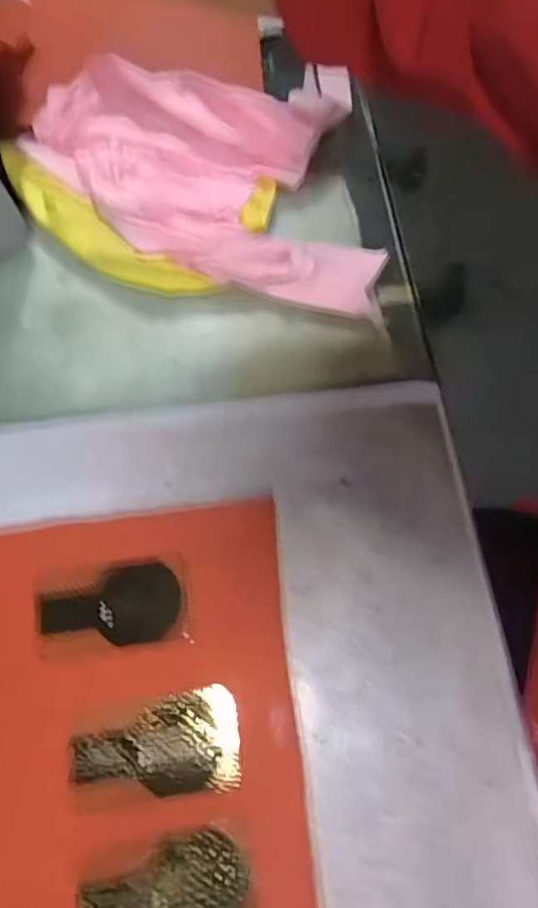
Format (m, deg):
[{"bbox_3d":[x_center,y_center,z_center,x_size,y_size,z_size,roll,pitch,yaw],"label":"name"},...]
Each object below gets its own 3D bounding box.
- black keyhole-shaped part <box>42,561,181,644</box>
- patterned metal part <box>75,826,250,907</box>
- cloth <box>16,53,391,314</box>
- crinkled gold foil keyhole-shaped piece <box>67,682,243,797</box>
[{"bbox_3d":[-0.092,0.089,0.330,0.078,0.004,0.043,-8,72,-4],"label":"black keyhole-shaped part"},{"bbox_3d":[-0.053,0.222,0.287,0.084,0.004,0.046,-10,72,-4],"label":"patterned metal part"},{"bbox_3d":[-0.047,-0.219,0.423,0.276,0.047,0.197,13,72,3],"label":"cloth"},{"bbox_3d":[-0.061,0.156,0.308,0.089,0.004,0.050,-2,72,-2],"label":"crinkled gold foil keyhole-shaped piece"}]

